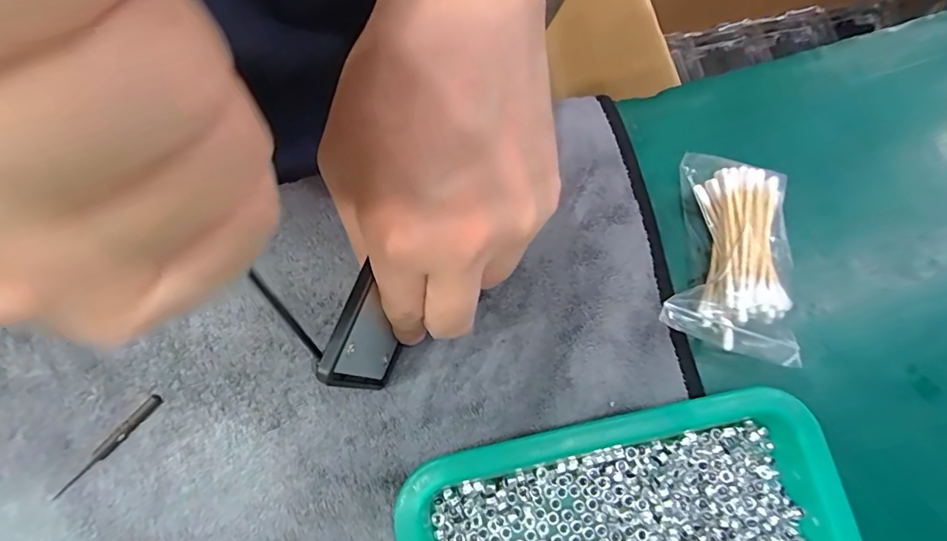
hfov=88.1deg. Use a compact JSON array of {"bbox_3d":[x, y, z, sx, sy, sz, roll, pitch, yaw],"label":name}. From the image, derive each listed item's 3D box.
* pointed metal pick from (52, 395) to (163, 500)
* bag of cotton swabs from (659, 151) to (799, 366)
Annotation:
[{"bbox_3d":[-0.167,0.081,0.223,0.006,0.004,0.058,39,80,9],"label":"pointed metal pick"},{"bbox_3d":[0.123,-0.008,0.227,0.054,0.027,0.089,11,77,3],"label":"bag of cotton swabs"}]

